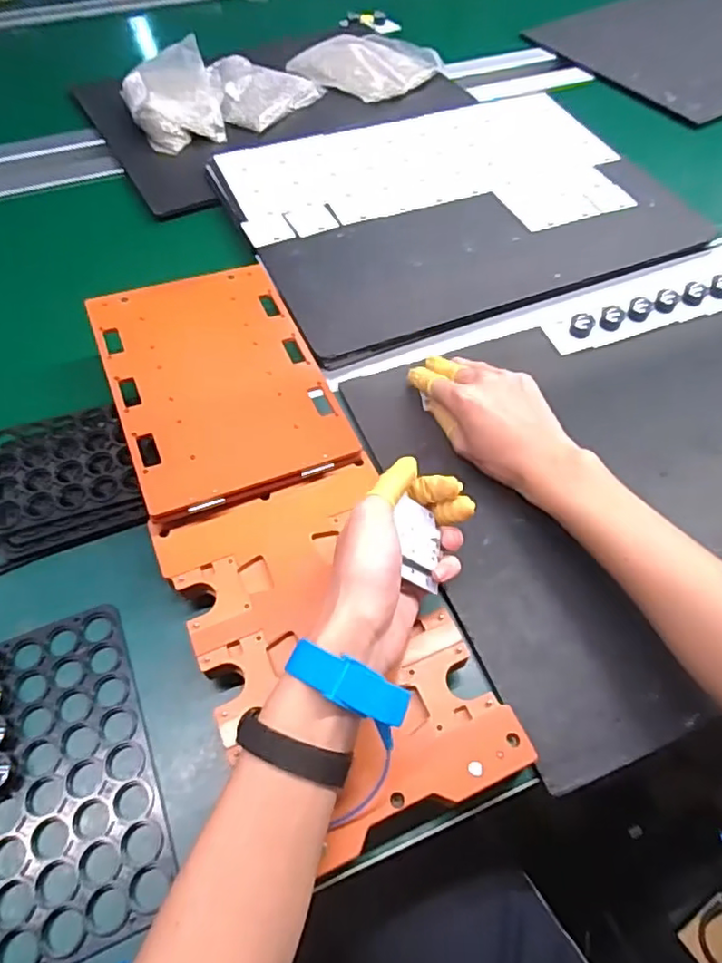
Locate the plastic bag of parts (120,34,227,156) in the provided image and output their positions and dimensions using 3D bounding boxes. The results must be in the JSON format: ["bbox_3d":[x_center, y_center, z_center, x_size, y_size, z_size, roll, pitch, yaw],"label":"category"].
[{"bbox_3d":[-0.248,-0.504,0.787,0.125,0.054,0.163,-12,57,-9],"label":"plastic bag of parts"}]

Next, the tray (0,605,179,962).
[{"bbox_3d":[-0.183,0.176,0.370,0.101,0.011,0.195,-19,59,-14],"label":"tray"}]

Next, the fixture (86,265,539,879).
[{"bbox_3d":[-0.070,0.014,0.449,0.162,0.061,0.460,-22,59,-15],"label":"fixture"}]

